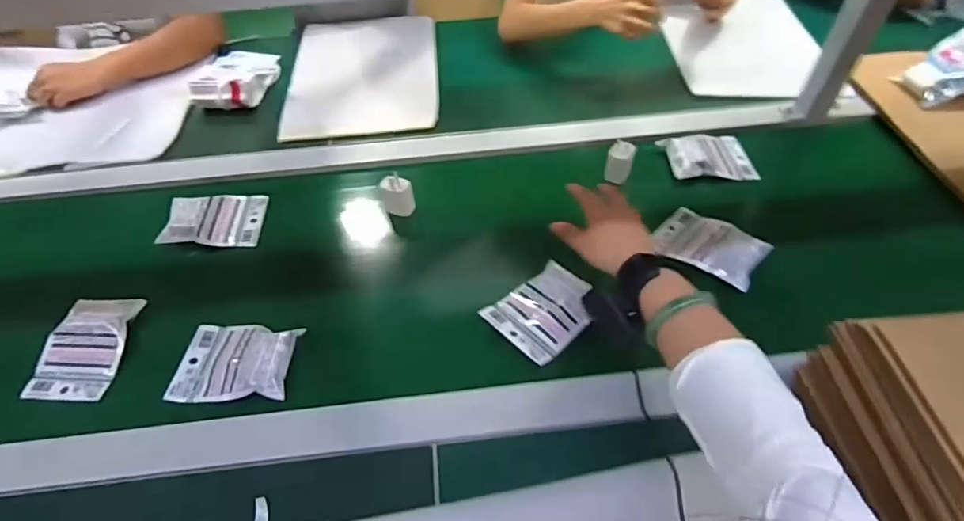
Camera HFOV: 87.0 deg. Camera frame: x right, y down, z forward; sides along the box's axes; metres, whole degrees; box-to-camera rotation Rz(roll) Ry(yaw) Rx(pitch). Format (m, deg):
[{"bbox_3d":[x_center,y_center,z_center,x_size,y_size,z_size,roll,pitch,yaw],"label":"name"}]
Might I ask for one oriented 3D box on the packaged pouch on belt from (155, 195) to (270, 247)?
[{"bbox_3d":[-0.385,-0.062,0.733,0.128,0.032,0.099,-3,50,0],"label":"packaged pouch on belt"}]

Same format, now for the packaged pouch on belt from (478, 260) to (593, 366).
[{"bbox_3d":[0.073,0.059,0.600,0.116,0.018,0.095,-36,58,-24],"label":"packaged pouch on belt"}]

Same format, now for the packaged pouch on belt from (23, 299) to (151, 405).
[{"bbox_3d":[-0.473,0.101,0.598,0.093,0.031,0.126,-1,50,2],"label":"packaged pouch on belt"}]

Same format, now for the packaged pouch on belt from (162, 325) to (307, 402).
[{"bbox_3d":[-0.281,0.113,0.577,0.130,0.022,0.095,0,50,2],"label":"packaged pouch on belt"}]

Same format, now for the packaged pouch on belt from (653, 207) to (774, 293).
[{"bbox_3d":[0.296,-0.020,0.667,0.087,0.023,0.139,-38,41,-17],"label":"packaged pouch on belt"}]

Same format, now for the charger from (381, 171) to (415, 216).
[{"bbox_3d":[-0.119,-0.093,0.727,0.043,0.053,0.035,-12,52,-7],"label":"charger"}]

